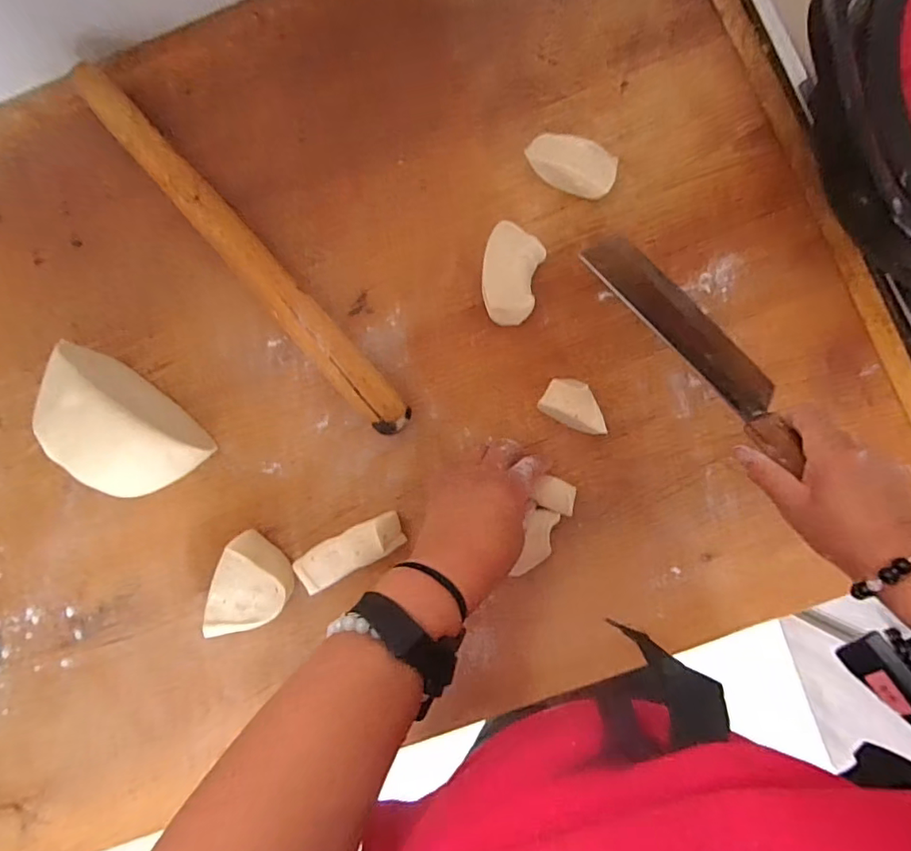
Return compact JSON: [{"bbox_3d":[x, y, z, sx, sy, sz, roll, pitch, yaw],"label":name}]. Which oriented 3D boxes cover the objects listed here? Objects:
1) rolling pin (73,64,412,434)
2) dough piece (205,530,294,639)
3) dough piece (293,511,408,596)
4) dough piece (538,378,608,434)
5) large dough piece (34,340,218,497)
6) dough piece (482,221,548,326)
[{"bbox_3d":[-0.208,-0.174,0.505,0.048,0.040,0.482,-42,83,0],"label":"rolling pin"},{"bbox_3d":[-0.186,0.152,0.479,0.062,0.039,0.092,23,87,6],"label":"dough piece"},{"bbox_3d":[-0.095,0.114,0.472,0.102,0.043,0.034,-29,83,1],"label":"dough piece"},{"bbox_3d":[0.109,-0.017,0.476,0.061,0.025,0.039,30,88,6],"label":"dough piece"},{"bbox_3d":[-0.314,0.005,0.484,0.154,0.072,0.098,38,89,7],"label":"large dough piece"},{"bbox_3d":[0.051,-0.136,0.481,0.053,0.039,0.086,13,86,5],"label":"dough piece"}]

